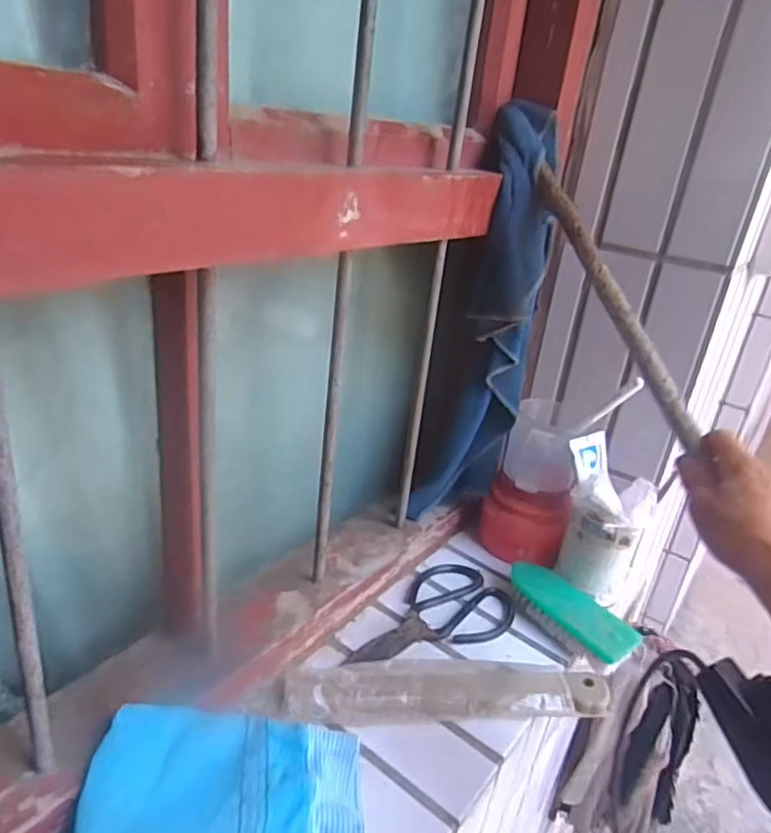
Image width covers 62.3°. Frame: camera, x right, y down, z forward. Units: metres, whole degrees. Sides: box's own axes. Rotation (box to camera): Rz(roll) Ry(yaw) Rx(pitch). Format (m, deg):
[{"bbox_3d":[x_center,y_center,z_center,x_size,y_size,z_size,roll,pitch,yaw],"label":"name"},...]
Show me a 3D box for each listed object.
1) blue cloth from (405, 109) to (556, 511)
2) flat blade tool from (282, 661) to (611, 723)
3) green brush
[{"bbox_3d":[0.111,-0.085,0.669,0.077,0.427,0.090,15,26,15],"label":"blue cloth"},{"bbox_3d":[0.056,0.231,0.548,0.274,0.018,0.050,3,26,-10],"label":"flat blade tool"},{"bbox_3d":[0.185,0.197,0.644,0.056,0.029,0.136,-16,35,-41],"label":"green brush"}]

